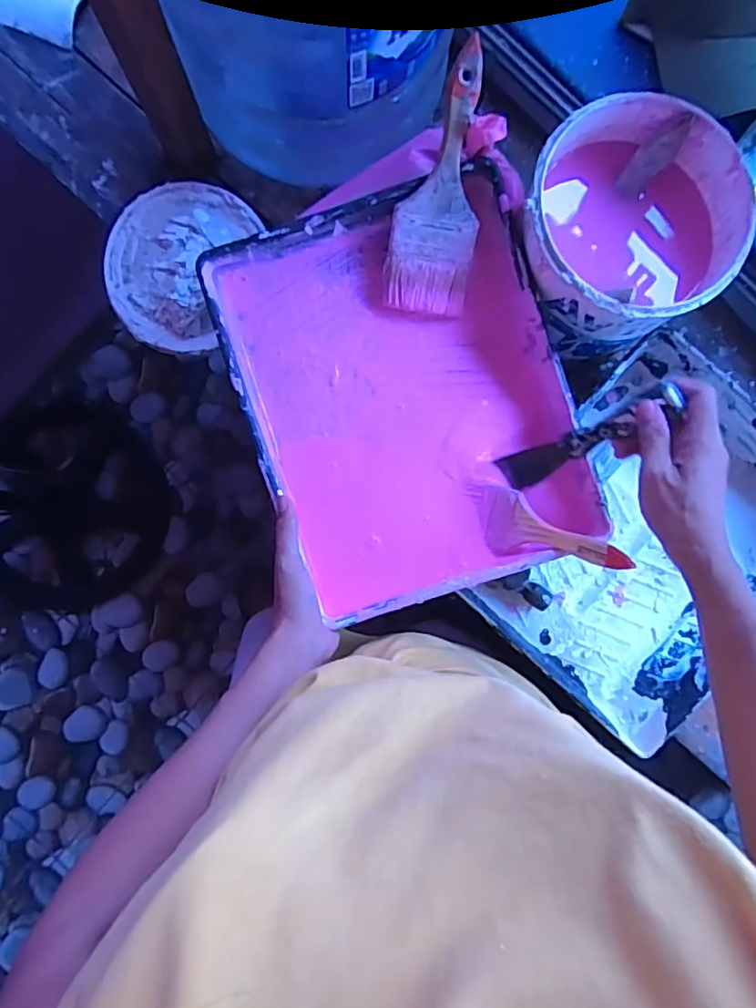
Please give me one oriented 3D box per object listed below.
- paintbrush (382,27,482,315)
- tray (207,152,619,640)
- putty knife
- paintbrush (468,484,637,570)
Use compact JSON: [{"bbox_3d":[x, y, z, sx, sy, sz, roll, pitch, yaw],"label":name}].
[{"bbox_3d":[0.055,-0.265,0.491,0.074,0.011,0.198,10,114,-2],"label":"paintbrush"},{"bbox_3d":[0.024,-0.096,0.525,0.268,0.056,0.344,-18,89,-2],"label":"tray"},{"bbox_3d":[0.169,-0.054,0.482,0.010,0.161,0.031,-29,89,-43],"label":"putty knife"},{"bbox_3d":[0.149,0.030,0.518,0.145,0.033,0.054,22,87,24],"label":"paintbrush"}]

